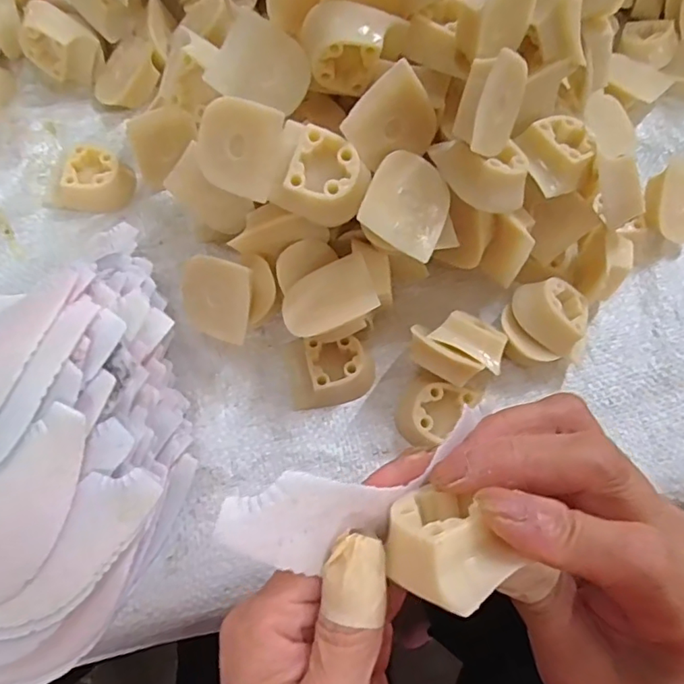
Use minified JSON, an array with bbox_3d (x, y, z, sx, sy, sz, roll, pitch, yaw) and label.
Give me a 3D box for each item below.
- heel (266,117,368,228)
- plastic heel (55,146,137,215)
[{"bbox_3d":[-0.009,-0.072,0.246,0.037,0.026,0.037,20,88,0],"label":"heel"},{"bbox_3d":[-0.144,-0.094,0.316,0.035,0.015,0.035,16,68,4],"label":"plastic heel"}]

